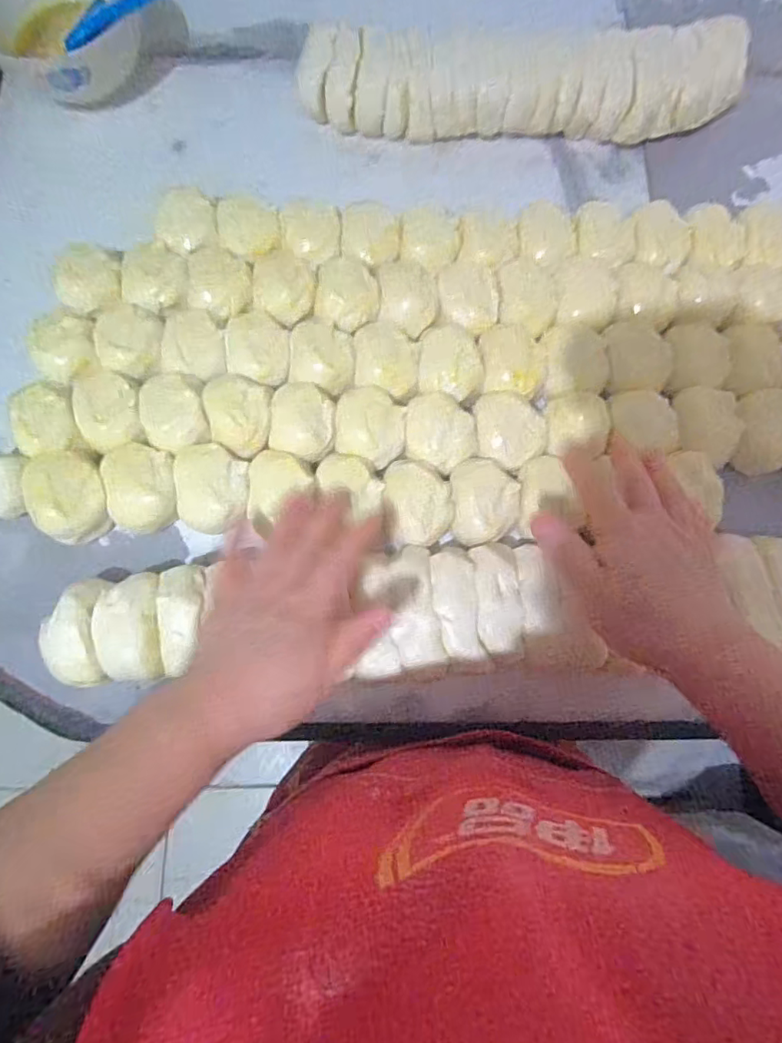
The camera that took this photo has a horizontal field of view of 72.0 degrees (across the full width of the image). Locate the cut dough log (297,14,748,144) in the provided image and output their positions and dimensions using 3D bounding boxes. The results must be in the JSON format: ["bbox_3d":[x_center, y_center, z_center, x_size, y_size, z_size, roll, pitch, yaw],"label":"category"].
[{"bbox_3d":[0.115,-0.379,0.471,0.375,0.065,0.068,-3,78,-3],"label":"cut dough log"}]

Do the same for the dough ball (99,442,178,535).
[{"bbox_3d":[-0.178,-0.026,0.386,0.051,0.028,0.061,-10,78,-4],"label":"dough ball"}]

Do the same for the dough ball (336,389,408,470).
[{"bbox_3d":[-0.015,-0.070,0.389,0.049,0.025,0.053,0,77,-2],"label":"dough ball"}]

